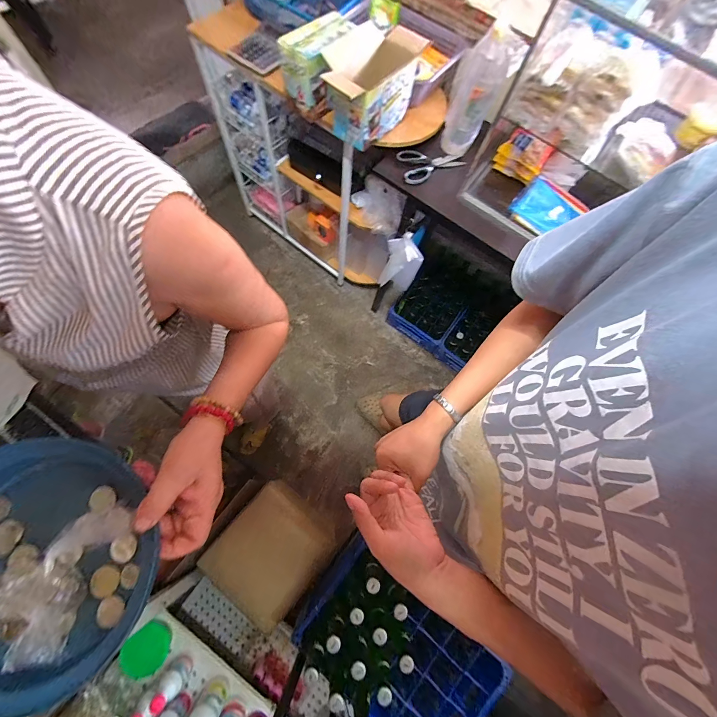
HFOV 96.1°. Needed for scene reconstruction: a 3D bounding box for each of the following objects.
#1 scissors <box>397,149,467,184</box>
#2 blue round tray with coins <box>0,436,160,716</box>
[{"bbox_3d":[0.208,-0.531,0.890,0.187,0.015,0.101,-11,74,-15],"label":"scissors"},{"bbox_3d":[-0.291,0.183,0.288,0.201,0.050,0.200,0,68,-1],"label":"blue round tray with coins"}]

